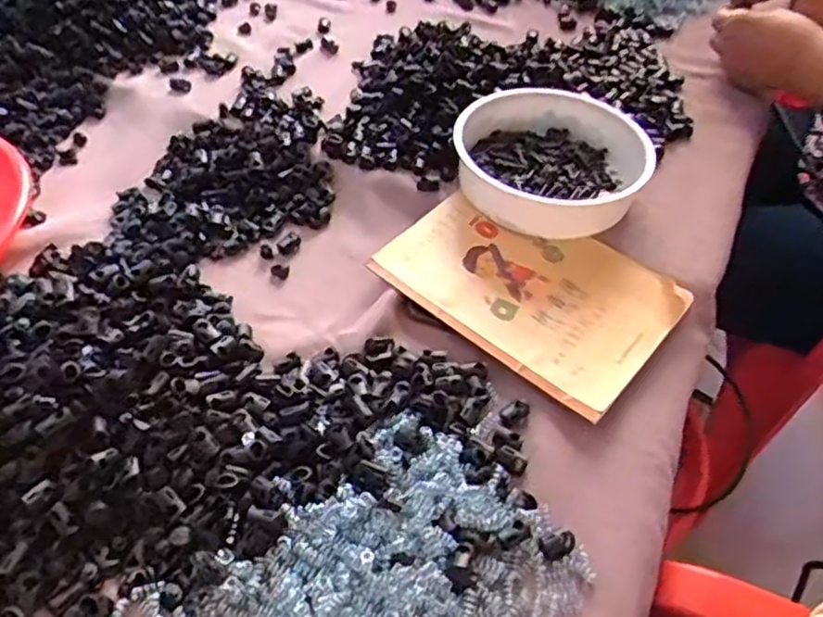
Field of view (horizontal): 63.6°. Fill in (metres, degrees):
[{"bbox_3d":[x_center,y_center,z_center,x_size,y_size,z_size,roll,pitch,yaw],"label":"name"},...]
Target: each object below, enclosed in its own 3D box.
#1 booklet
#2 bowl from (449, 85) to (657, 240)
[{"bbox_3d":[0.089,-0.020,0.509,0.205,0.009,0.140,34,57,22],"label":"booklet"},{"bbox_3d":[0.118,-0.128,0.574,0.161,0.050,0.165,-1,51,-4],"label":"bowl"}]

